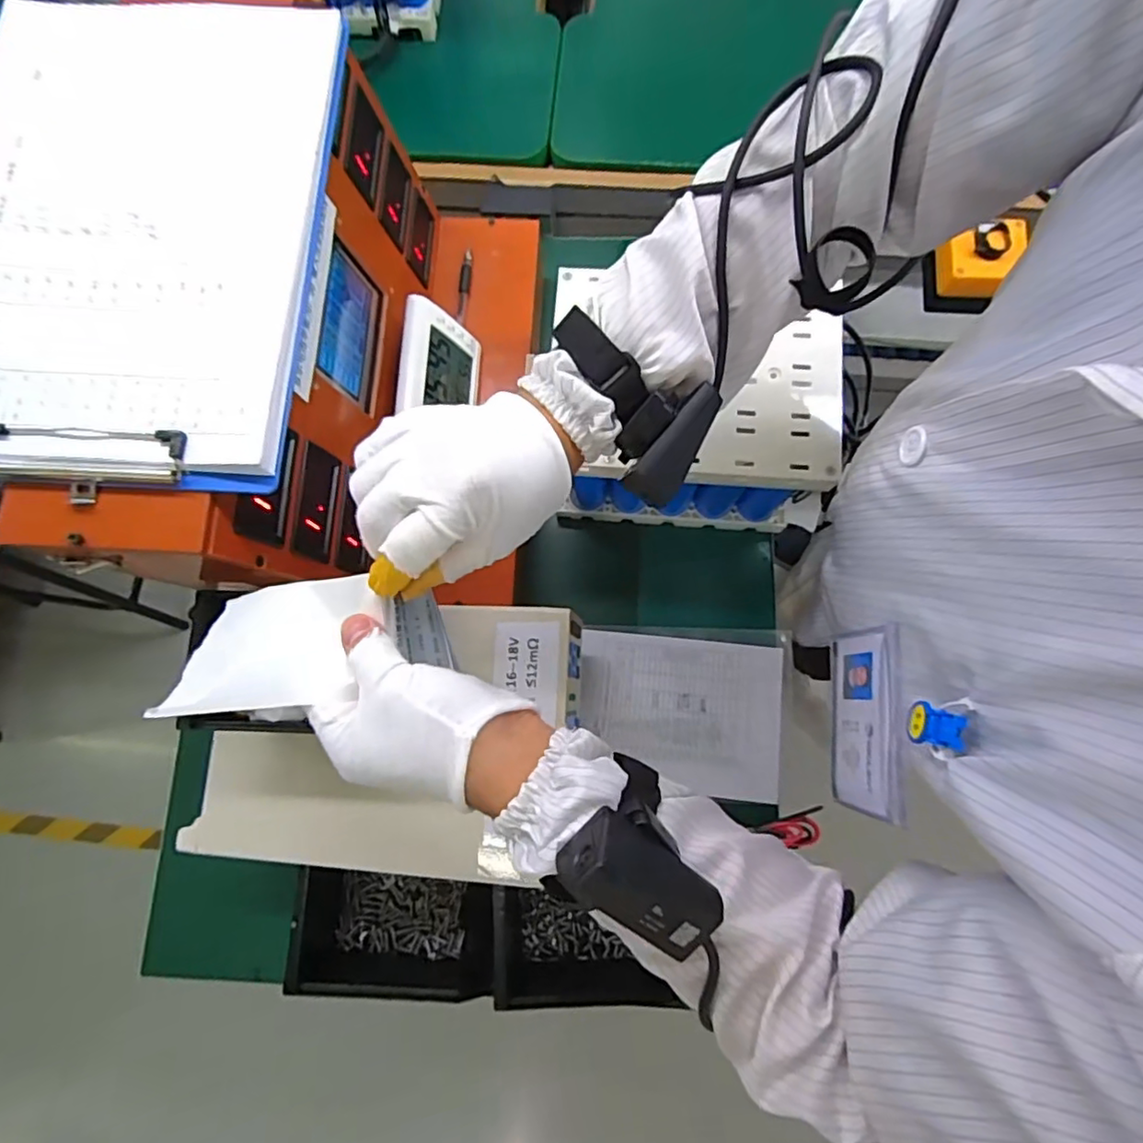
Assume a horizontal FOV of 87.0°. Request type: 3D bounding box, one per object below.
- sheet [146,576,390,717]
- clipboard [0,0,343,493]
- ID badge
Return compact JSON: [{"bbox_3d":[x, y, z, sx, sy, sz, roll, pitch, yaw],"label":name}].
[{"bbox_3d":[-0.157,0.039,0.324,0.114,0.007,0.069,-7,63,4],"label":"sheet"},{"bbox_3d":[-0.260,-0.198,0.346,0.214,0.014,0.298,4,79,1],"label":"clipboard"},{"bbox_3d":[0.159,0.080,0.330,0.006,0.069,0.096,5,79,1],"label":"ID badge"}]

